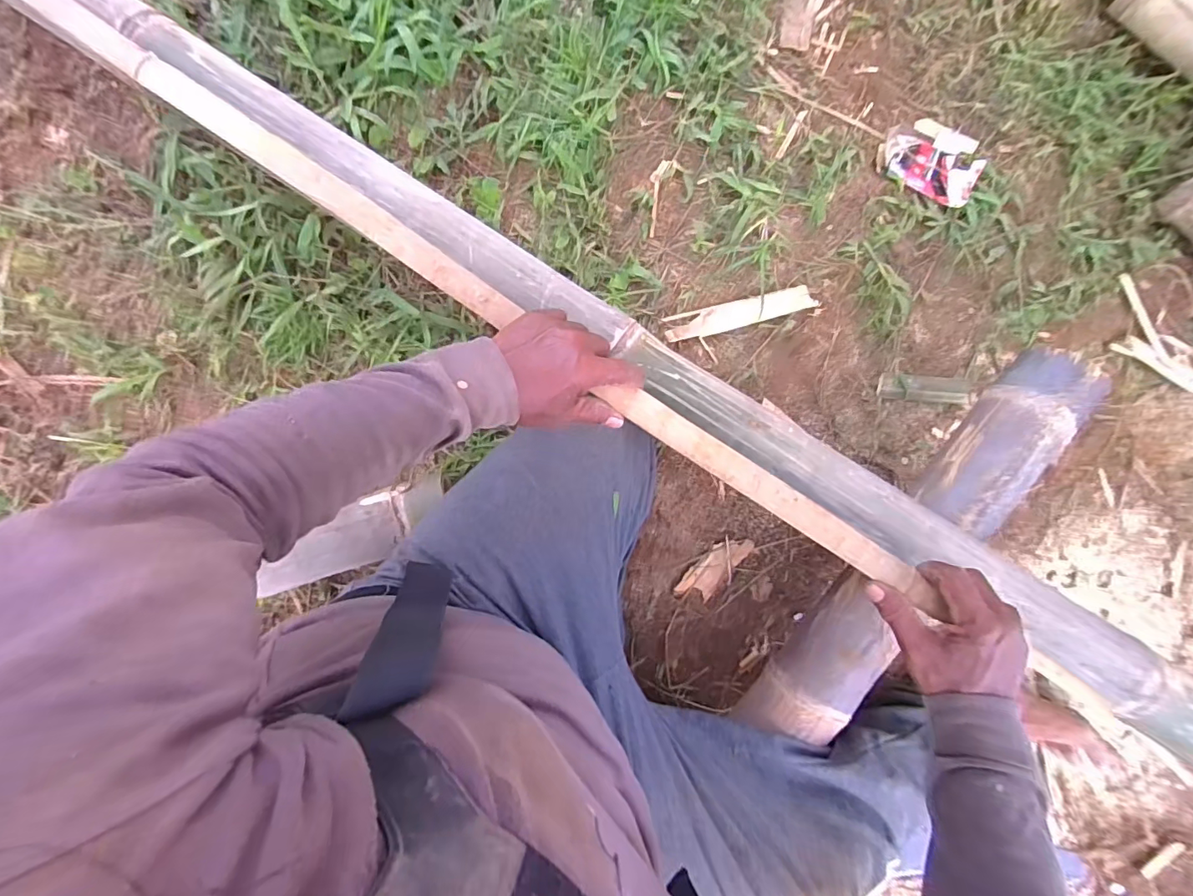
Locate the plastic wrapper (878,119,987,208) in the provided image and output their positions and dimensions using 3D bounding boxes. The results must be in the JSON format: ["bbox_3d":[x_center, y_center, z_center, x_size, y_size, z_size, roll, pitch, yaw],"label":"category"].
[{"bbox_3d":[0.480,-0.415,0.716,0.141,0.016,0.119,30,85,-3],"label":"plastic wrapper"}]

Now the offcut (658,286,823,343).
[{"bbox_3d":[0.197,-0.183,0.681,0.208,0.022,0.038,-14,88,-5],"label":"offcut"}]

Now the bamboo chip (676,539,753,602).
[{"bbox_3d":[0.164,0.165,0.686,0.116,0.011,0.047,-44,91,-6],"label":"bamboo chip"}]

